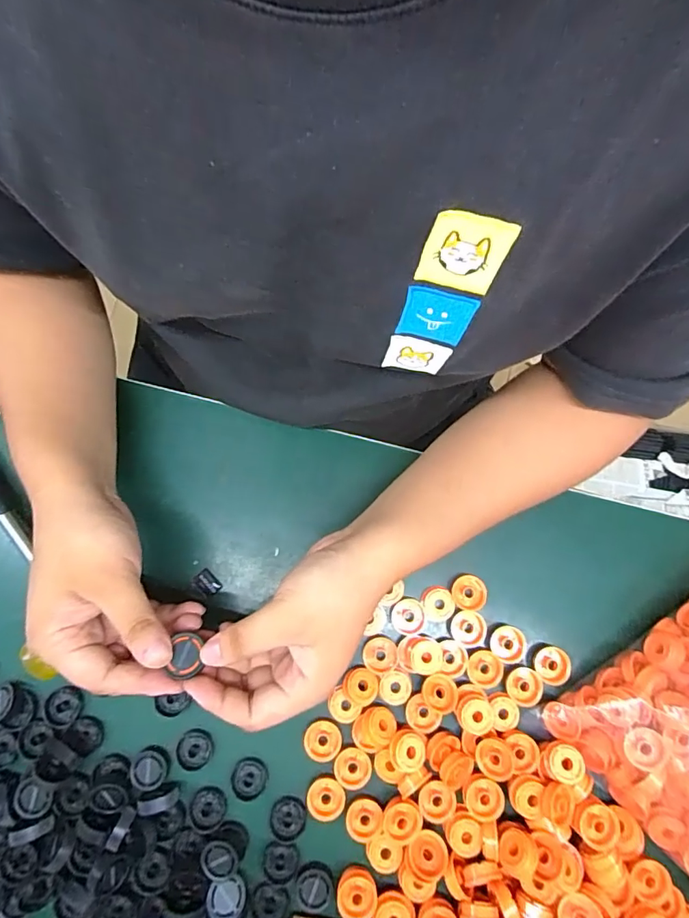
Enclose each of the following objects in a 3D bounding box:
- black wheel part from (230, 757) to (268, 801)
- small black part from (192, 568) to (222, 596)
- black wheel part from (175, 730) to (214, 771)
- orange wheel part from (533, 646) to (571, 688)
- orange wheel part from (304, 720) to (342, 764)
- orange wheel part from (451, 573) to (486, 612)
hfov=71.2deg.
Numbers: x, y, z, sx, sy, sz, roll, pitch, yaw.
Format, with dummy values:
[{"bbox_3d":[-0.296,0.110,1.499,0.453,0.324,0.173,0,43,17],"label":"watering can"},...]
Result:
[{"bbox_3d":[-0.067,0.225,0.338,0.024,0.007,0.024,-39,83,-7],"label":"black wheel part"},{"bbox_3d":[-0.105,0.095,0.367,0.015,0.004,0.019,-43,84,-8],"label":"small black part"},{"bbox_3d":[-0.108,0.209,0.346,0.026,0.013,0.023,-6,80,-2],"label":"black wheel part"},{"bbox_3d":[0.154,0.153,0.356,0.024,0.006,0.026,0,80,-1],"label":"orange wheel part"},{"bbox_3d":[-0.015,0.201,0.343,0.026,0.009,0.024,0,80,-1],"label":"orange wheel part"},{"bbox_3d":[0.094,0.100,0.362,0.025,0.004,0.026,12,80,1],"label":"orange wheel part"}]

